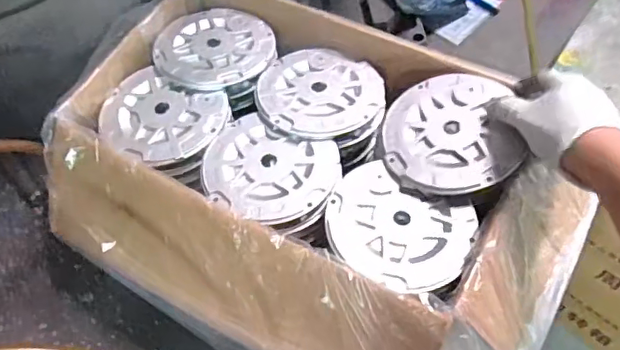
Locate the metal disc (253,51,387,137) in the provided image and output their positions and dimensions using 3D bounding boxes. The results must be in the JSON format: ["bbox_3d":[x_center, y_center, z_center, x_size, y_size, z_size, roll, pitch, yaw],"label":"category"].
[{"bbox_3d":[0.004,-0.092,0.615,0.127,0.009,0.132,-1,57,2],"label":"metal disc"}]

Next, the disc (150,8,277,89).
[{"bbox_3d":[-0.109,-0.150,0.648,0.132,0.016,0.130,-1,57,2],"label":"disc"}]

